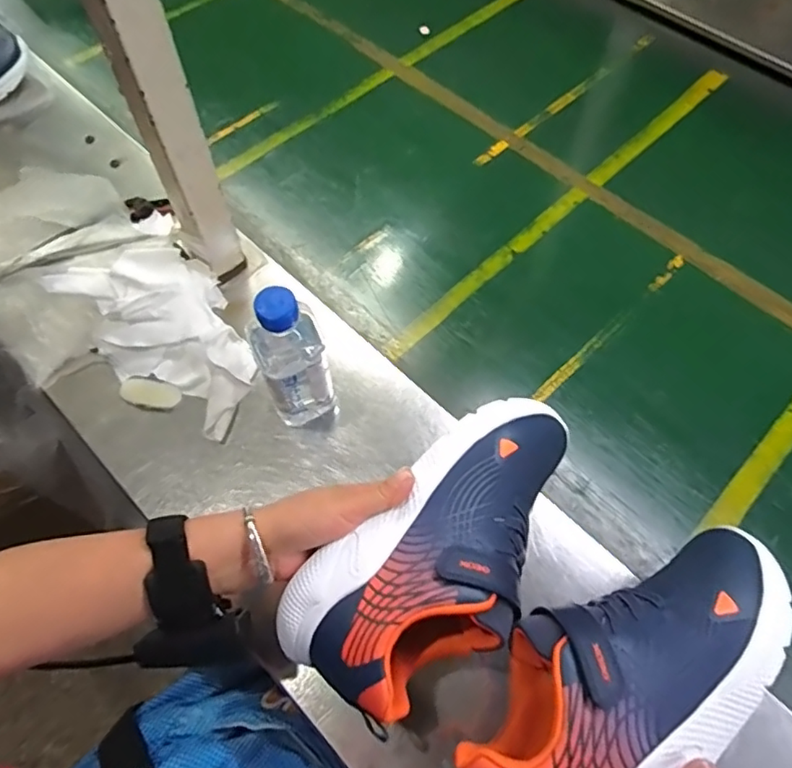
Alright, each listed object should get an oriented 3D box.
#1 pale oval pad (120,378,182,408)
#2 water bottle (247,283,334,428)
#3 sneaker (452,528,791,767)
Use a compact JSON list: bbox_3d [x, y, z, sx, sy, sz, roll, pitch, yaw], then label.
[{"bbox_3d":[-0.246,0.010,0.572,0.061,0.004,0.026,12,62,5],"label":"pale oval pad"},{"bbox_3d":[-0.091,-0.025,0.502,0.060,0.163,0.062,-14,63,-8],"label":"water bottle"},{"bbox_3d":[0.148,0.184,0.367,0.252,0.077,0.116,-37,68,-19],"label":"sneaker"}]

